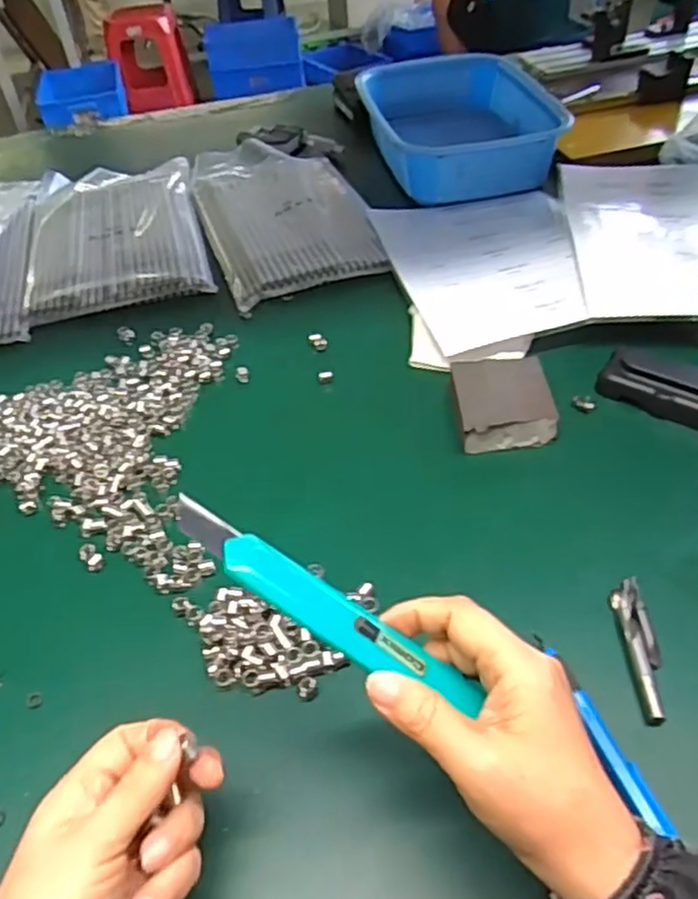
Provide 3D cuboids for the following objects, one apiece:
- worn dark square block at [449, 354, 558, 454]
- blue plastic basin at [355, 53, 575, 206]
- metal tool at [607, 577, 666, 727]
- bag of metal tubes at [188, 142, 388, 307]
[{"bbox_3d":[0.114,-0.036,0.525,0.070,0.026,0.079,-6,44,0],"label":"worn dark square block"},{"bbox_3d":[0.132,-0.390,0.858,0.204,0.087,0.275,-10,44,-4],"label":"blue plastic basin"},{"bbox_3d":[0.161,0.107,0.381,0.018,0.010,0.085,-3,44,3],"label":"metal tool"},{"bbox_3d":[-0.075,-0.273,0.782,0.172,0.017,0.327,-15,45,-10],"label":"bag of metal tubes"}]

